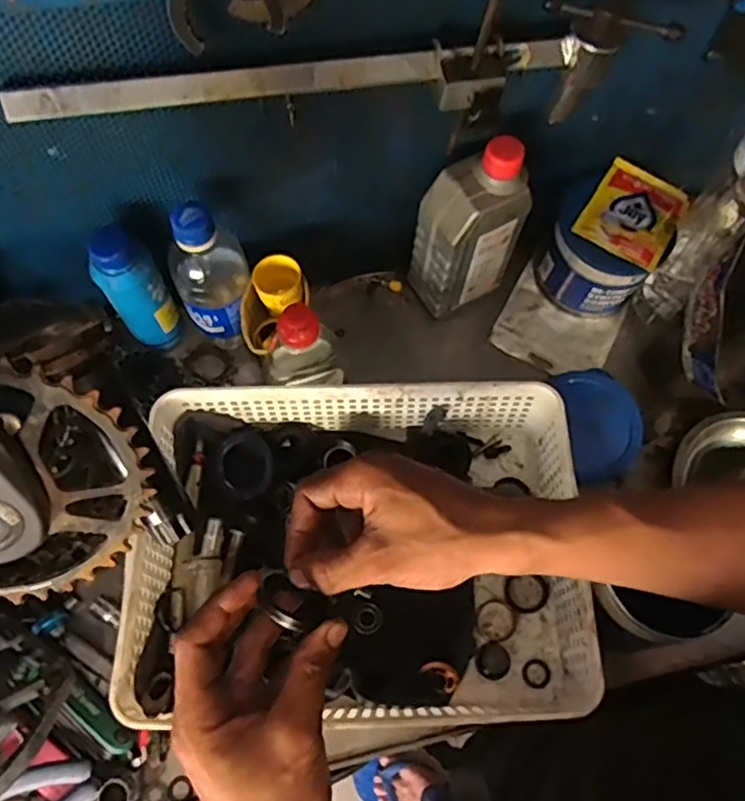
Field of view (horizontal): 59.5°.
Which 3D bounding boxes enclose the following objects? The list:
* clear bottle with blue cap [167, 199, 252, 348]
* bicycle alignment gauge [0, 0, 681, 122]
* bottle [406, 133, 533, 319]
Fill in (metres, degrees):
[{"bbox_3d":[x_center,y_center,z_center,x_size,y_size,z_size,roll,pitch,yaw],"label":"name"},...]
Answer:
[{"bbox_3d":[-0.134,-0.101,0.549,0.061,0.151,0.058,-16,68,-8],"label":"clear bottle with blue cap"},{"bbox_3d":[-0.010,-0.206,0.439,0.432,0.086,0.052,-11,67,-6],"label":"bicycle alignment gauge"},{"bbox_3d":[0.085,-0.146,0.576,0.088,0.179,0.053,-25,69,-12],"label":"bottle"}]

